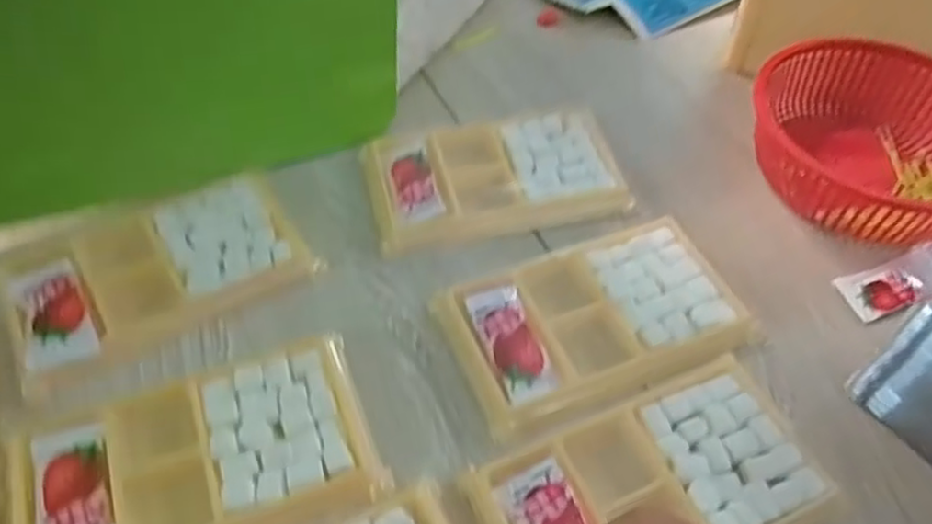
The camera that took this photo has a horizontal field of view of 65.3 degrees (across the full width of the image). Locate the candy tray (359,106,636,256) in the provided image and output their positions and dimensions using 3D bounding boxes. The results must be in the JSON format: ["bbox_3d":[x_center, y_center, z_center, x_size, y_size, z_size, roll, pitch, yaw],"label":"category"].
[{"bbox_3d":[0.017,-0.048,0.397,0.138,0.009,0.079,-13,53,-14],"label":"candy tray"}]

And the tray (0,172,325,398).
[{"bbox_3d":[-0.147,0.001,0.350,0.133,0.010,0.079,-26,57,-23],"label":"tray"}]

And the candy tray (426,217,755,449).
[{"bbox_3d":[0.060,0.023,0.340,0.133,0.009,0.080,-16,53,-16],"label":"candy tray"}]

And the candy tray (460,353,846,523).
[{"bbox_3d":[0.074,0.088,0.287,0.133,0.010,0.074,-18,54,-18],"label":"candy tray"}]

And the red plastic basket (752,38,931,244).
[{"bbox_3d":[0.230,-0.068,0.401,0.128,0.054,0.117,2,51,-2],"label":"red plastic basket"}]

